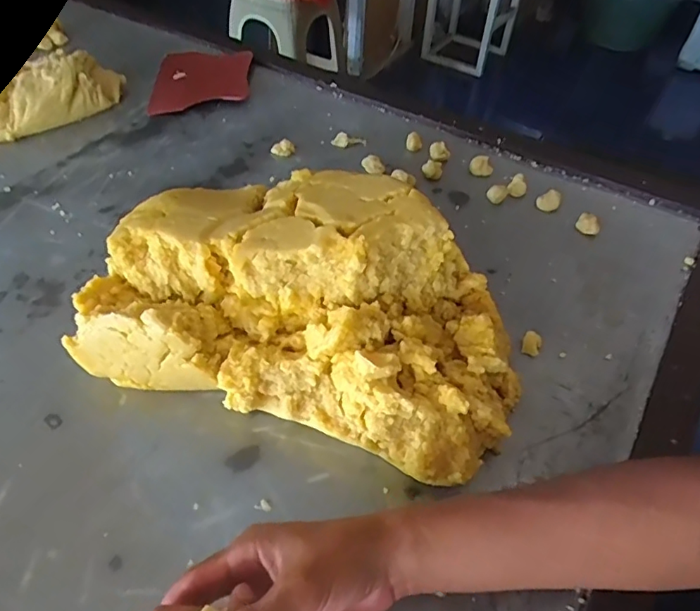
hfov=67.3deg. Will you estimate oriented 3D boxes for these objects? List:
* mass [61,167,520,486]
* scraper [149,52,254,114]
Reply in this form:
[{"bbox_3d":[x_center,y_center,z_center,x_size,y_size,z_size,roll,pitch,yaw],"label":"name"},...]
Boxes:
[{"bbox_3d":[-0.033,-0.013,0.431,0.353,0.113,0.218,16,51,10],"label":"mass"},{"bbox_3d":[-0.211,-0.326,0.754,0.133,0.014,0.168,-1,50,-4],"label":"scraper"}]

